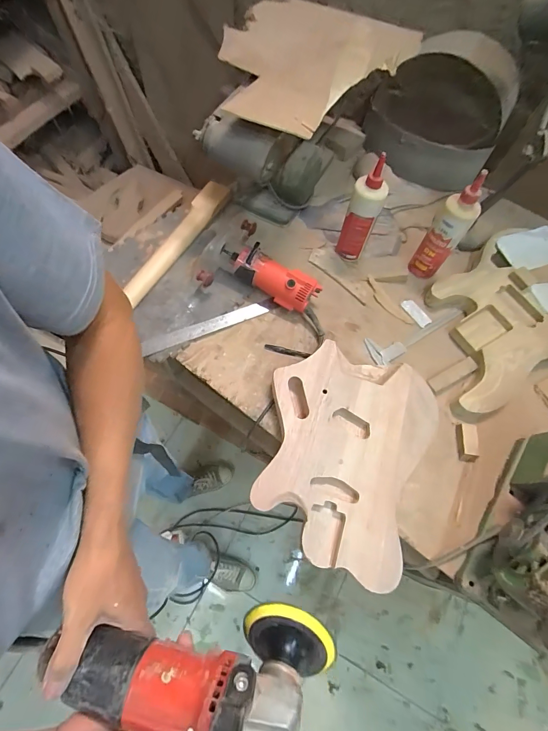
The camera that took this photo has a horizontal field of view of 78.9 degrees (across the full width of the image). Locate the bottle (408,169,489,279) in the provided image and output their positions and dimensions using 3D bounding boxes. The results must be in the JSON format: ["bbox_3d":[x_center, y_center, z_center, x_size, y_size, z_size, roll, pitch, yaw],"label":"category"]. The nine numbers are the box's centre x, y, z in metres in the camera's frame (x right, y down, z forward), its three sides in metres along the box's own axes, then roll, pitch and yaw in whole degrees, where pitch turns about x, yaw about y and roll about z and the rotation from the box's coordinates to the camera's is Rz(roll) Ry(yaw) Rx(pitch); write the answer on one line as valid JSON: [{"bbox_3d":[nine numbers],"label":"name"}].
[{"bbox_3d":[0.360,-0.274,0.705,0.068,0.216,0.057,8,68,-1],"label":"bottle"}]

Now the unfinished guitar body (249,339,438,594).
[{"bbox_3d":[0.122,0.139,0.588,0.280,0.054,0.367,21,68,6],"label":"unfinished guitar body"}]

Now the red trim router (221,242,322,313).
[{"bbox_3d":[-0.010,-0.199,0.720,0.222,0.086,0.080,33,70,10],"label":"red trim router"}]

